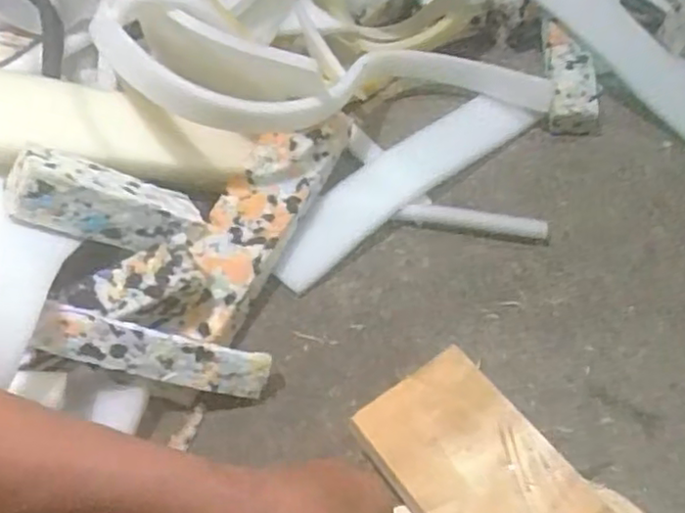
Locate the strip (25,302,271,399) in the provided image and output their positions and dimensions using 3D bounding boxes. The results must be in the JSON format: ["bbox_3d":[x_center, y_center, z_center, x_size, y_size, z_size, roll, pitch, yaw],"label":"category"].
[{"bbox_3d":[-0.135,0.070,0.480,0.163,0.037,0.015,15,7,-12],"label":"strip"}]

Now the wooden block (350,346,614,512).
[{"bbox_3d":[0.095,0.144,0.402,0.091,0.018,0.185,-32,53,-20],"label":"wooden block"}]

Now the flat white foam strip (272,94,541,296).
[{"bbox_3d":[0.057,-0.075,0.635,0.304,0.031,0.060,-35,54,-22],"label":"flat white foam strip"}]

